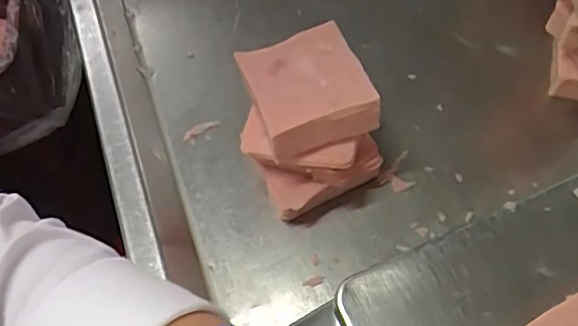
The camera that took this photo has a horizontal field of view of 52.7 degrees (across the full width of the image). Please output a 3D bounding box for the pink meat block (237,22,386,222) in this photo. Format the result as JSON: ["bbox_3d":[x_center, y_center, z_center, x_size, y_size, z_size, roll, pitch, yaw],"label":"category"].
[{"bbox_3d":[0.013,-0.058,0.455,0.083,0.035,0.088,-20,60,-9],"label":"pink meat block"}]

